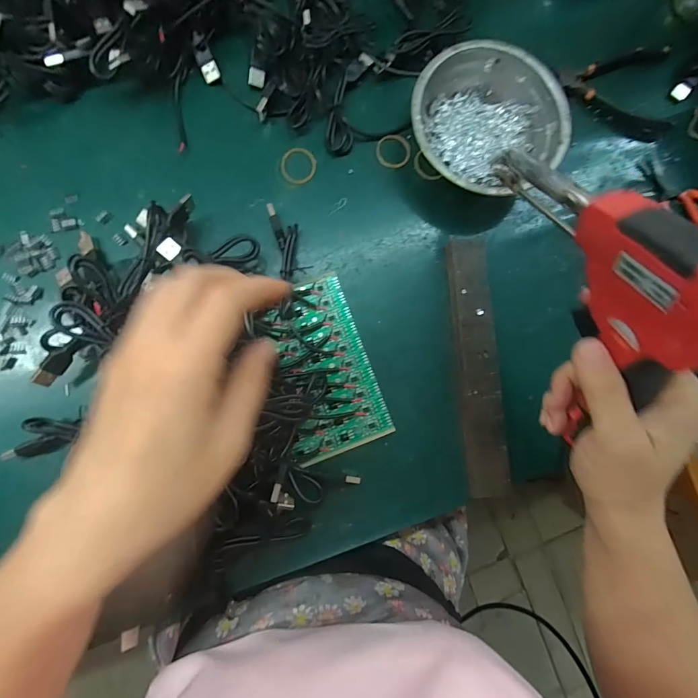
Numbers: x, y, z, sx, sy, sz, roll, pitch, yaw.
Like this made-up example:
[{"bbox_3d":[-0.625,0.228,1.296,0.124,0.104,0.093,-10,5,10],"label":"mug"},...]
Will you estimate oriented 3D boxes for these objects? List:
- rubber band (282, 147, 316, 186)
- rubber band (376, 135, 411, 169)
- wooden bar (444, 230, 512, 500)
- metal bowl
[{"bbox_3d":[-0.043,-0.156,0.329,0.029,0.004,0.030,1,86,-7],"label":"rubber band"},{"bbox_3d":[0.039,-0.173,0.337,0.030,0.004,0.029,1,86,-7],"label":"rubber band"},{"bbox_3d":[0.106,0.014,0.313,0.032,0.014,0.206,-4,87,-7],"label":"wooden bar"},{"bbox_3d":[0.111,-0.186,0.322,0.122,0.044,0.115,1,86,-7],"label":"metal bowl"}]

